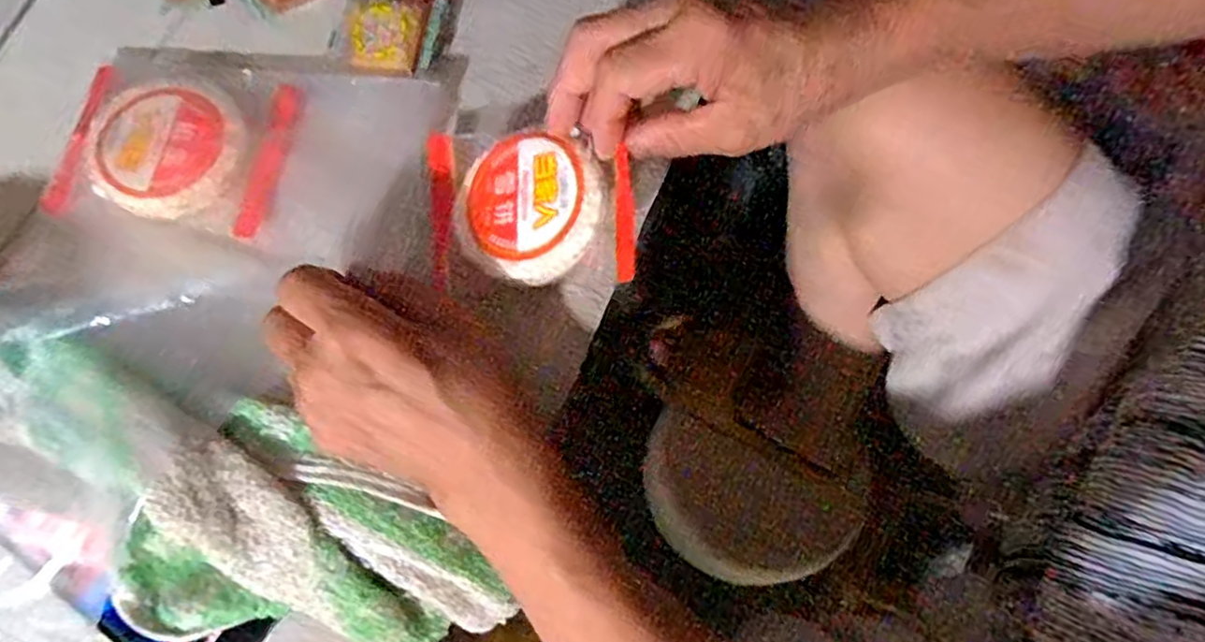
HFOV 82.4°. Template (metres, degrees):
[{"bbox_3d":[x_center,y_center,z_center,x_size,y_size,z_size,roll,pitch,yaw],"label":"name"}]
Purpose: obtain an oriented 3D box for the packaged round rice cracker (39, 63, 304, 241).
[{"bbox_3d":[-0.221,-0.094,0.356,0.117,0.010,0.094,6,70,0],"label":"packaged round rice cracker"}]

